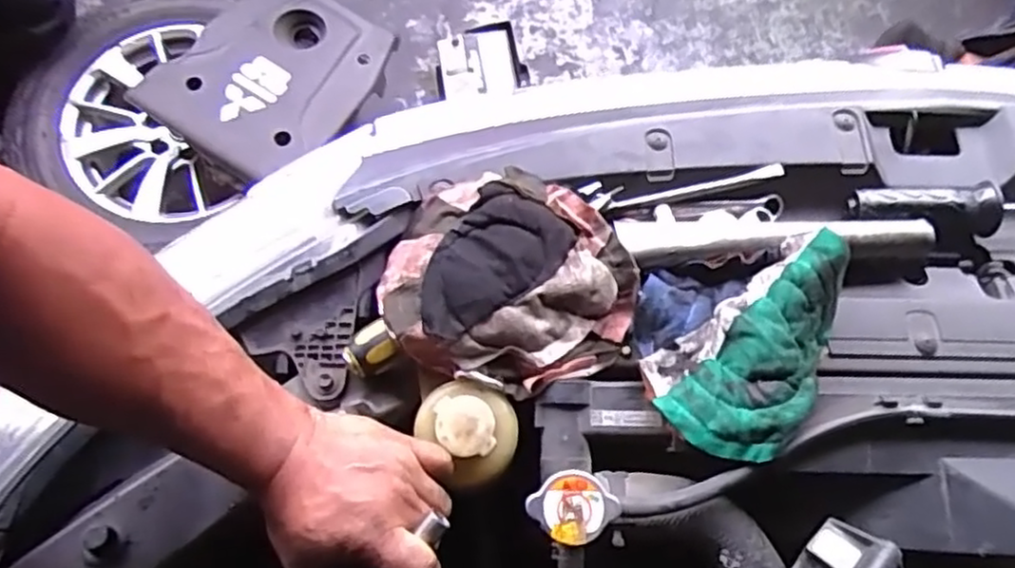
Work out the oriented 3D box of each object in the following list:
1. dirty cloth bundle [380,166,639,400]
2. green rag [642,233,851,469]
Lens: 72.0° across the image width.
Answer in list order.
[{"bbox_3d":[0.004,-0.002,0.512,0.177,0.036,0.153,18,73,4],"label":"dirty cloth bundle"},{"bbox_3d":[0.178,0.044,0.487,0.176,0.040,0.111,-34,77,-12],"label":"green rag"}]

